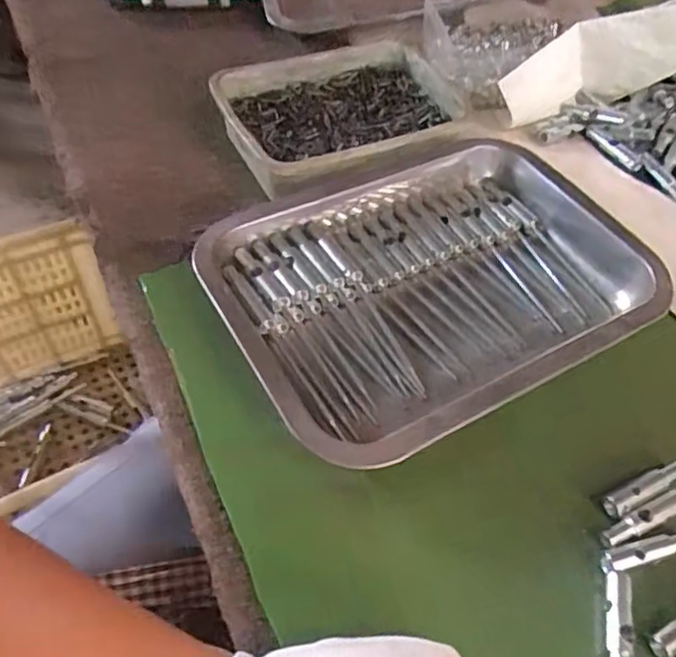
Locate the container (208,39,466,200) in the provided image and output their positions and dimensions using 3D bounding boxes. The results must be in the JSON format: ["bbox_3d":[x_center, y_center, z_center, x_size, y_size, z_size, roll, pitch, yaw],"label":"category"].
[{"bbox_3d":[0.003,-0.163,0.486,0.179,0.039,0.134,-17,57,-15],"label":"container"}]

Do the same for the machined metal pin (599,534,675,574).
[{"bbox_3d":[0.155,0.111,0.314,0.051,0.007,0.011,-11,55,-10],"label":"machined metal pin"}]

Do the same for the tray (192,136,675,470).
[{"bbox_3d":[0.062,-0.032,0.392,0.262,0.037,0.188,-25,59,-19],"label":"tray"}]

